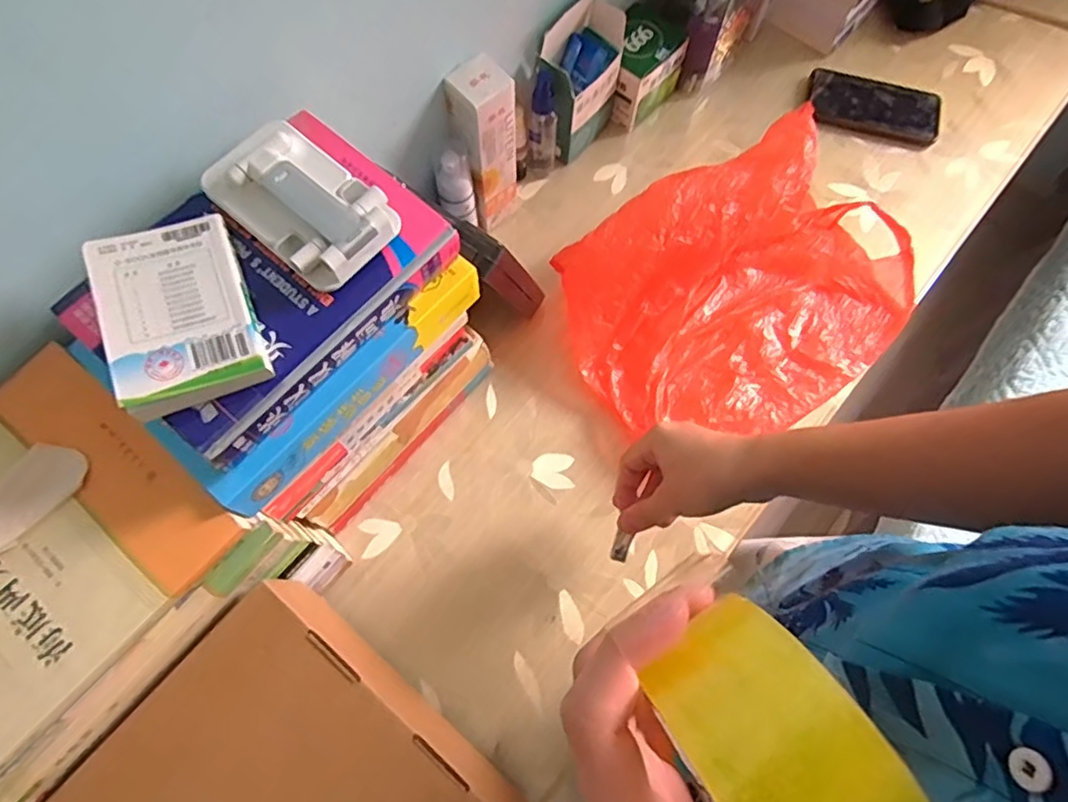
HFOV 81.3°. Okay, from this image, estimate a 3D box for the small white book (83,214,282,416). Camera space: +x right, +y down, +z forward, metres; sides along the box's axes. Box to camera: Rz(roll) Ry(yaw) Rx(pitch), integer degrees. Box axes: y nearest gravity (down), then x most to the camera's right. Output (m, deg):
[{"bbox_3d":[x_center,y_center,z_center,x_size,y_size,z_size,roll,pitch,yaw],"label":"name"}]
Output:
[{"bbox_3d":[-0.191,-0.048,0.331,0.070,0.020,0.107,-22,73,-8],"label":"small white book"}]

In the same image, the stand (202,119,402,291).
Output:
[{"bbox_3d":[-0.131,-0.115,0.354,0.102,0.024,0.065,39,75,11],"label":"stand"}]

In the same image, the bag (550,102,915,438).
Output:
[{"bbox_3d":[0.214,-0.115,0.599,0.360,0.118,0.246,-29,74,-10],"label":"bag"}]

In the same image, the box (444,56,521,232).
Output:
[{"bbox_3d":[-0.046,-0.239,0.598,0.046,0.172,0.047,40,75,12],"label":"box"}]

